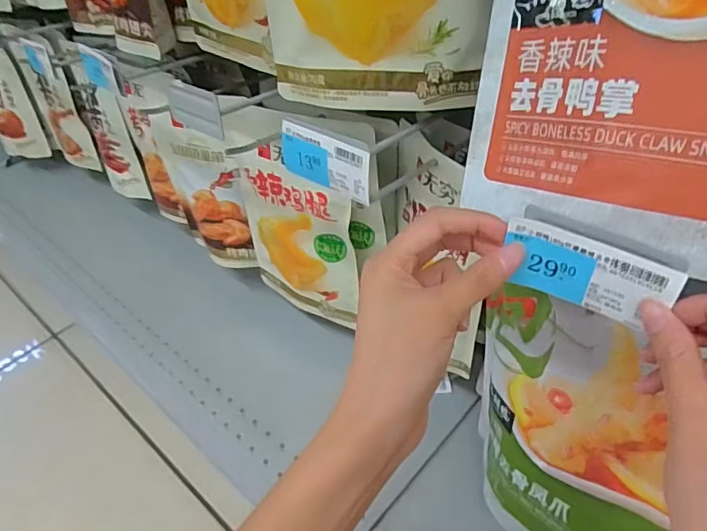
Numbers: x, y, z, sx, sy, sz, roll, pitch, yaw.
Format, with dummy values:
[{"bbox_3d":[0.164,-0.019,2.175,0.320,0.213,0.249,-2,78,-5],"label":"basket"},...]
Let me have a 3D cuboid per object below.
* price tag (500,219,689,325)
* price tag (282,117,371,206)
[{"bbox_3d":[0.112,0.004,0.251,0.076,0.037,0.006,21,48,29],"label":"price tag"},{"bbox_3d":[-0.019,-0.073,0.359,0.078,0.039,0.010,26,51,33],"label":"price tag"}]

